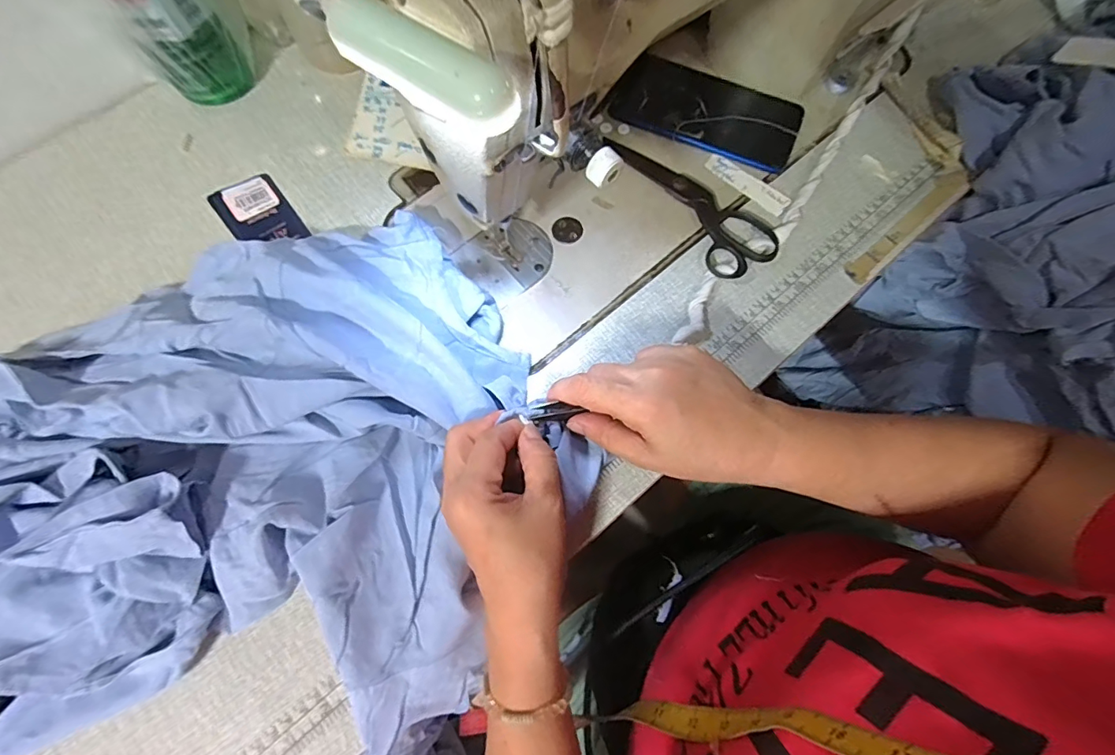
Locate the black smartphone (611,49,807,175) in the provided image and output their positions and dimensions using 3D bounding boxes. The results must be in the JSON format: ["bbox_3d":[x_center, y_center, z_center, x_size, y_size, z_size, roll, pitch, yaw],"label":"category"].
[{"bbox_3d":[0.130,-0.232,0.429,0.156,0.011,0.075,22,74,6],"label":"black smartphone"}]

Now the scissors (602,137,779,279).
[{"bbox_3d":[0.110,-0.150,0.404,0.058,0.010,0.160,-31,76,-9],"label":"scissors"}]

